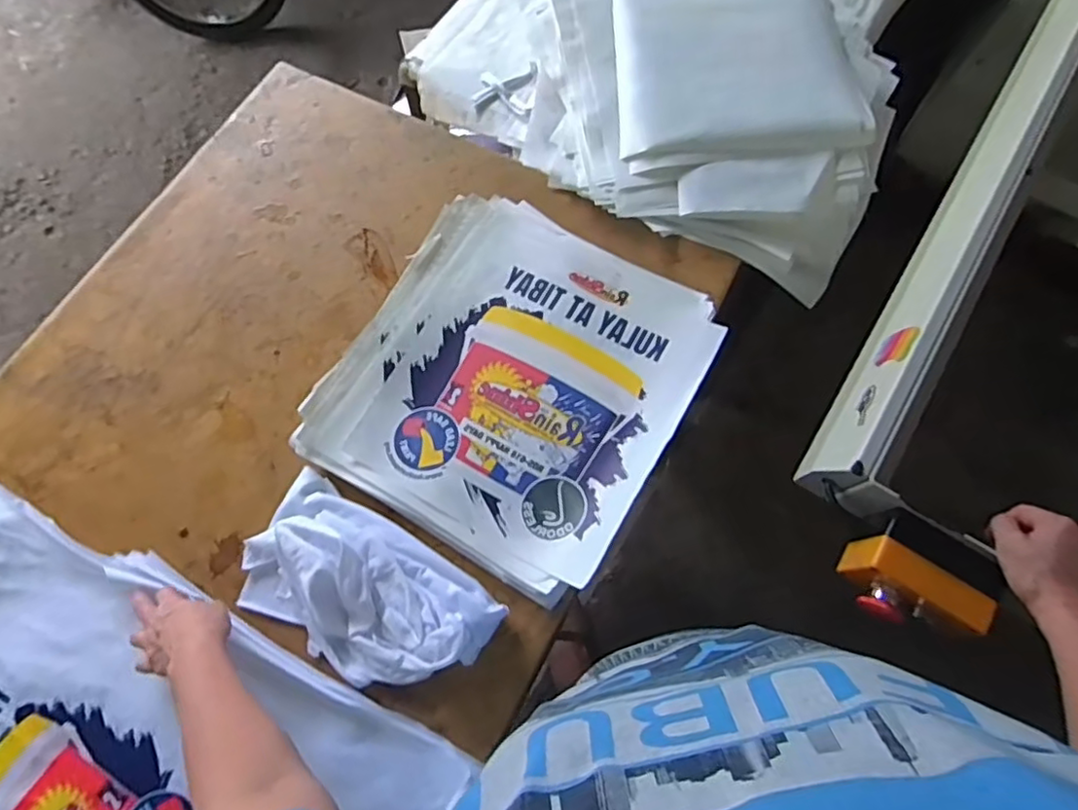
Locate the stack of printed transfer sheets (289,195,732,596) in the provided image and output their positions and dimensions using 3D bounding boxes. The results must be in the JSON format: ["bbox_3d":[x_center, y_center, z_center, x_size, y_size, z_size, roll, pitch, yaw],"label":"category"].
[{"bbox_3d":[-0.030,-0.035,0.756,0.382,0.028,0.415,28,72,12],"label":"stack of printed transfer sheets"}]

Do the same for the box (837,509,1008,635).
[{"bbox_3d":[0.350,0.164,0.588,0.112,0.067,0.094,31,73,8],"label":"box"}]

